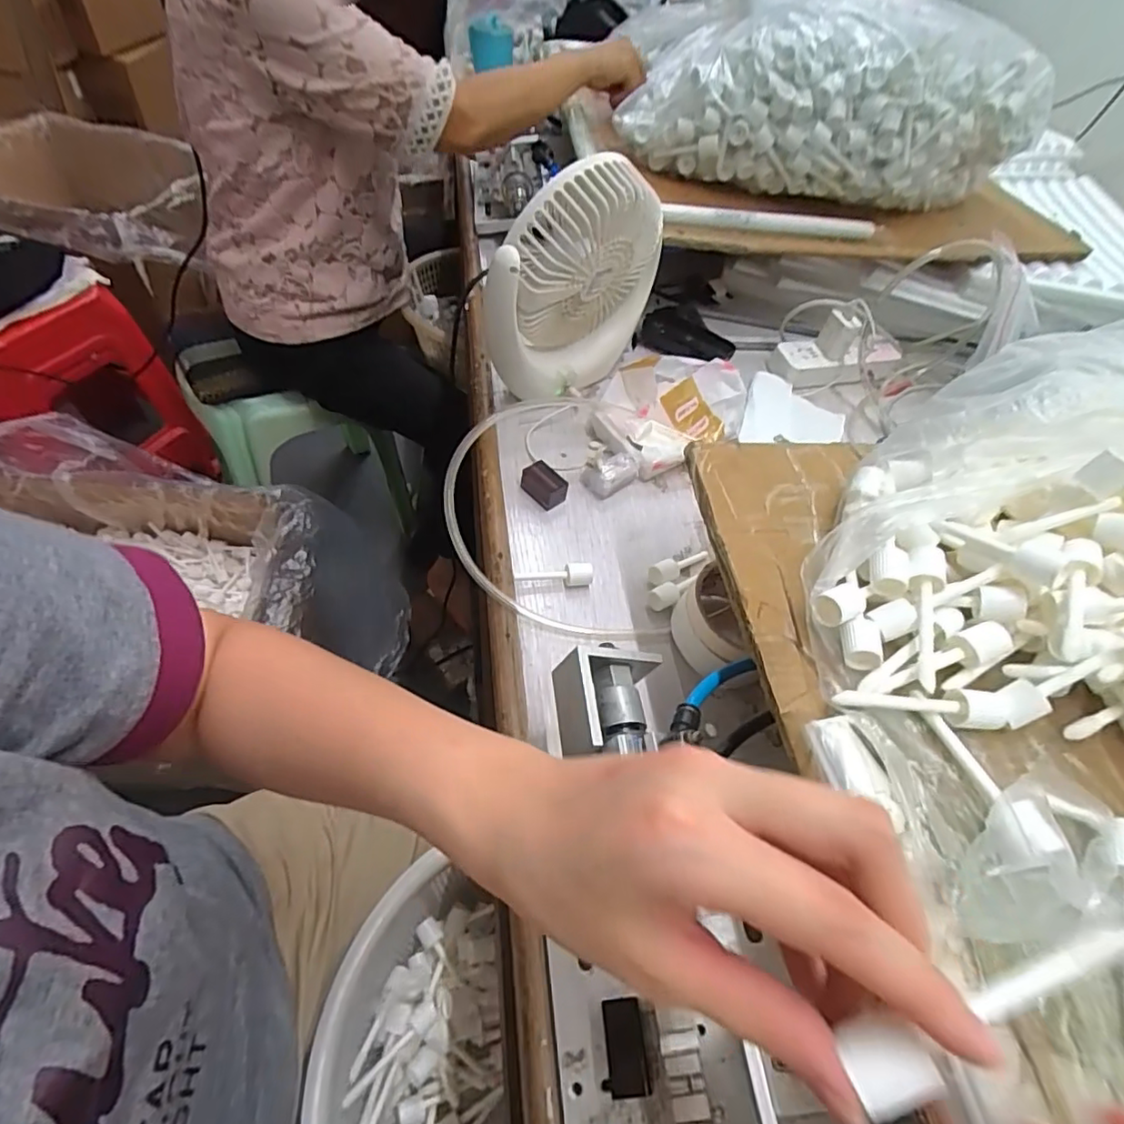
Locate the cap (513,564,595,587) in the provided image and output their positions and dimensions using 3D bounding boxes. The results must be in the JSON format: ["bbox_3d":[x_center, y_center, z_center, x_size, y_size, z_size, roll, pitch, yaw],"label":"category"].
[{"bbox_3d":[-0.007,0.013,0.481,0.065,0.018,0.014,-2,54,-10],"label":"cap"}]

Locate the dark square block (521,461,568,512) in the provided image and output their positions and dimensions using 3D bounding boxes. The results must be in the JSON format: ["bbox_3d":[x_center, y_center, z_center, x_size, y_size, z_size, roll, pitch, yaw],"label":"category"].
[{"bbox_3d":[-0.017,-0.070,0.534,0.025,0.026,0.044,-31,64,-28],"label":"dark square block"}]

